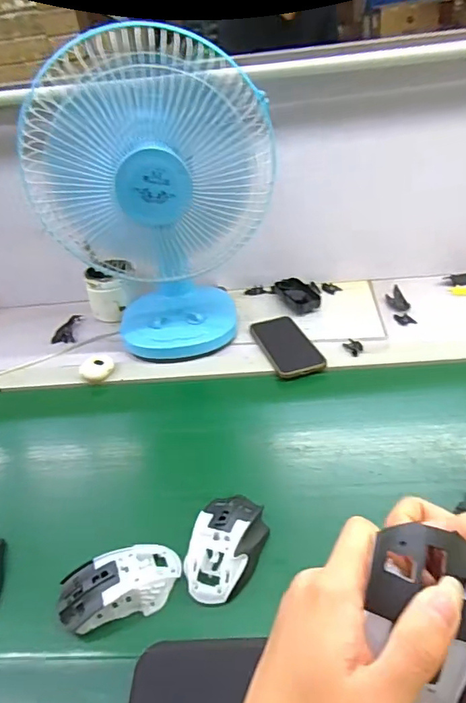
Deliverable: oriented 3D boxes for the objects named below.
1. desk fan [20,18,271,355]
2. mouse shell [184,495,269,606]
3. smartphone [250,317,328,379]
[{"bbox_3d":[-0.101,-0.211,0.714,0.308,0.425,0.177,-8,34,-1],"label":"desk fan"},{"bbox_3d":[-0.005,0.187,0.488,0.062,0.032,0.116,9,37,23],"label":"mouse shell"},{"bbox_3d":[0.082,-0.013,0.791,0.074,0.008,0.167,-14,35,-10],"label":"smartphone"}]

